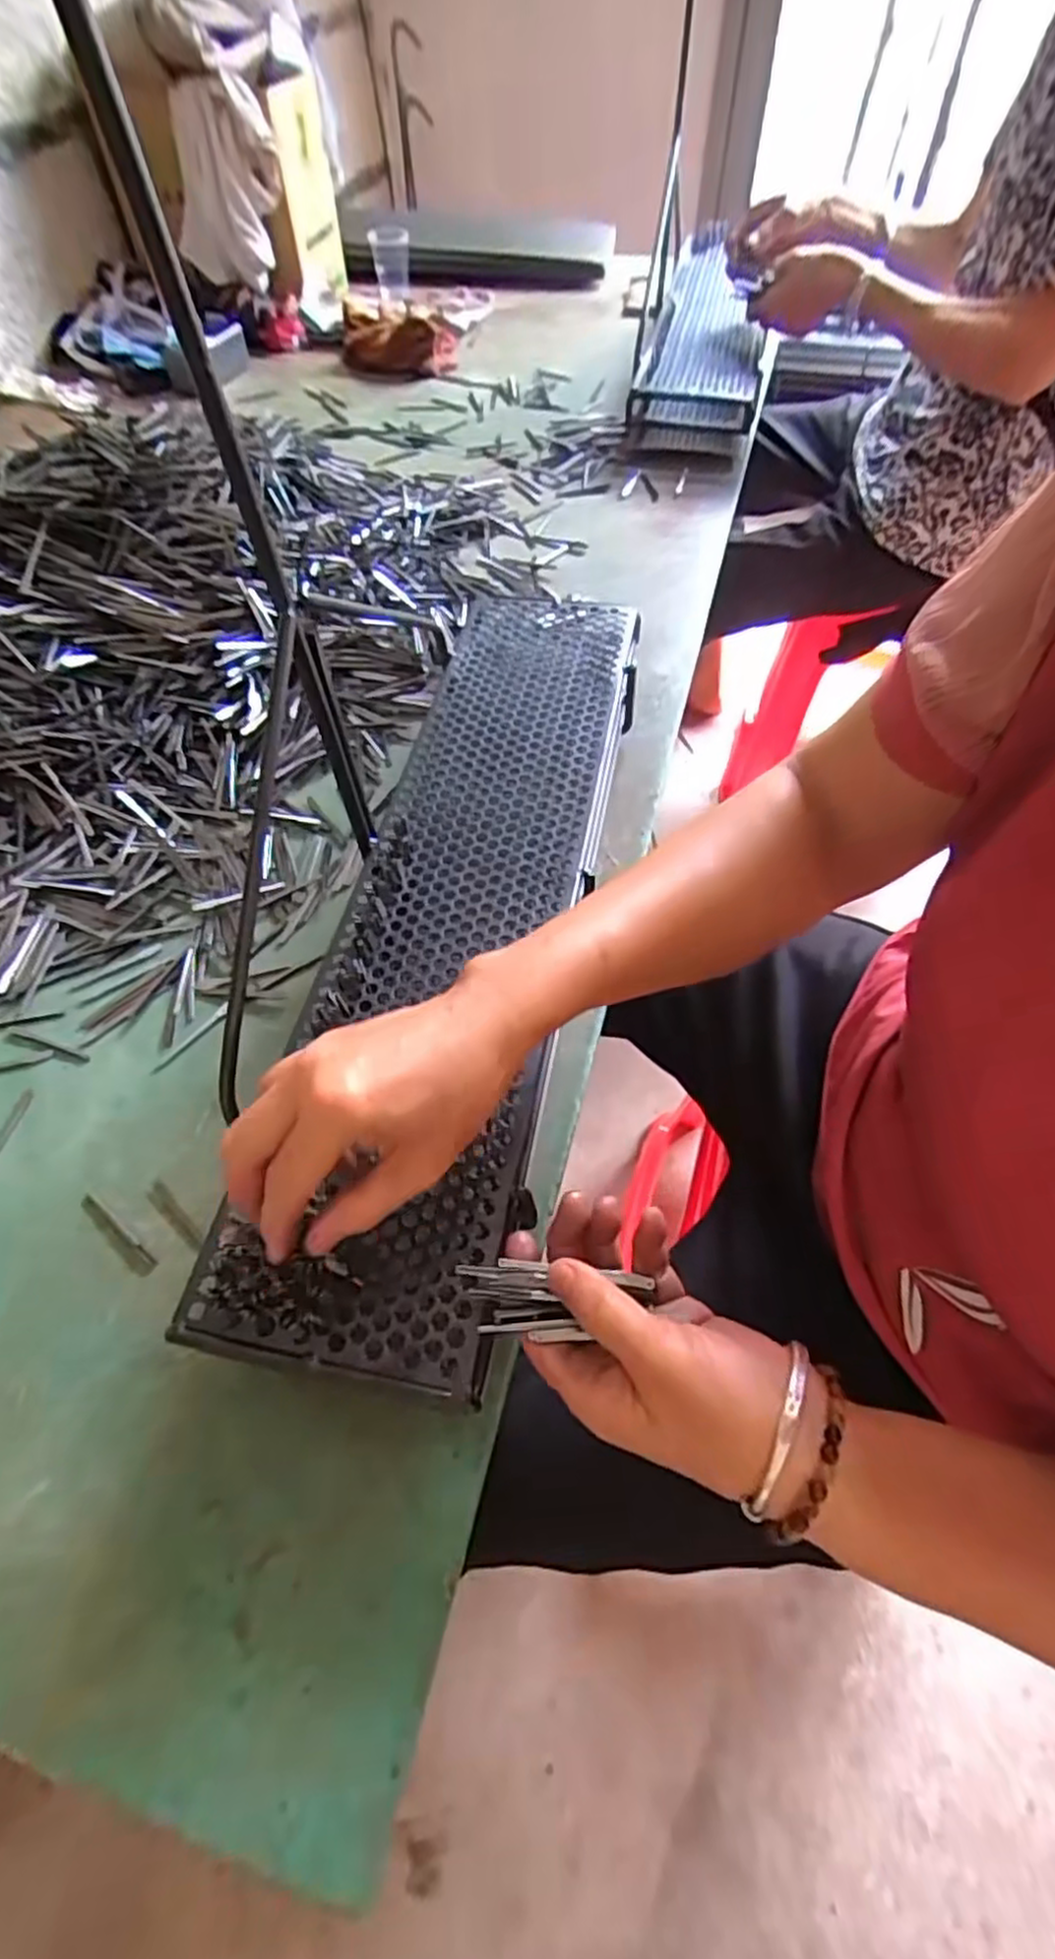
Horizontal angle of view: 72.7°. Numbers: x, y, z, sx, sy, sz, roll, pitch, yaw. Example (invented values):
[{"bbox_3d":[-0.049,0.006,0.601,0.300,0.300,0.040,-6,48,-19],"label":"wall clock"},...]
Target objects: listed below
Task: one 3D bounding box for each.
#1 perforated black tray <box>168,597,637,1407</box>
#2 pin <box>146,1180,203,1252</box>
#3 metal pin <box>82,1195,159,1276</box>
[{"bbox_3d":[-0.035,-0.077,0.480,0.161,0.029,0.609,7,58,6],"label":"perforated black tray"},{"bbox_3d":[-0.209,0.139,0.423,0.051,0.004,0.010,38,66,22],"label":"pin"},{"bbox_3d":[-0.239,0.147,0.414,0.066,0.004,0.011,32,64,19],"label":"metal pin"}]

